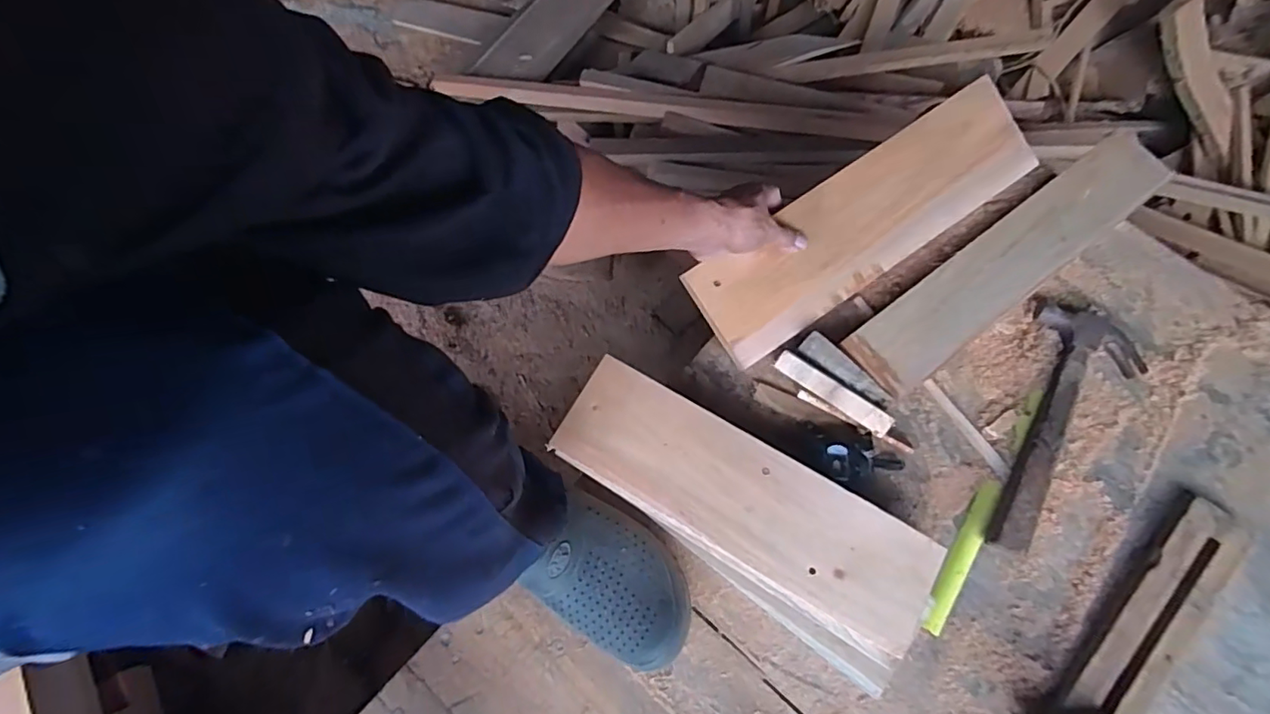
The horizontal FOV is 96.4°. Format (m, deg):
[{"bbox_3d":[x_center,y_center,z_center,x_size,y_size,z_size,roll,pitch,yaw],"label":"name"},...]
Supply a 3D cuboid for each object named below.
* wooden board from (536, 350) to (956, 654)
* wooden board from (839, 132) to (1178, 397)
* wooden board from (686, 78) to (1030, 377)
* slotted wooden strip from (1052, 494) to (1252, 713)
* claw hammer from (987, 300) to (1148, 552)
[{"bbox_3d":[0.095,0.126,0.507,0.341,0.013,0.100,29,77,12],"label":"wooden board"},{"bbox_3d":[0.400,-0.104,0.599,0.417,0.023,0.080,-36,77,-9],"label":"wooden board"},{"bbox_3d":[0.248,-0.146,0.606,0.413,0.010,0.117,-34,96,-7],"label":"wooden board"},{"bbox_3d":[0.402,0.308,0.492,0.057,0.019,0.449,40,78,19],"label":"slotted wooden strip"},{"bbox_3d":[0.423,0.072,0.551,0.101,0.029,0.262,22,76,6],"label":"claw hammer"}]

